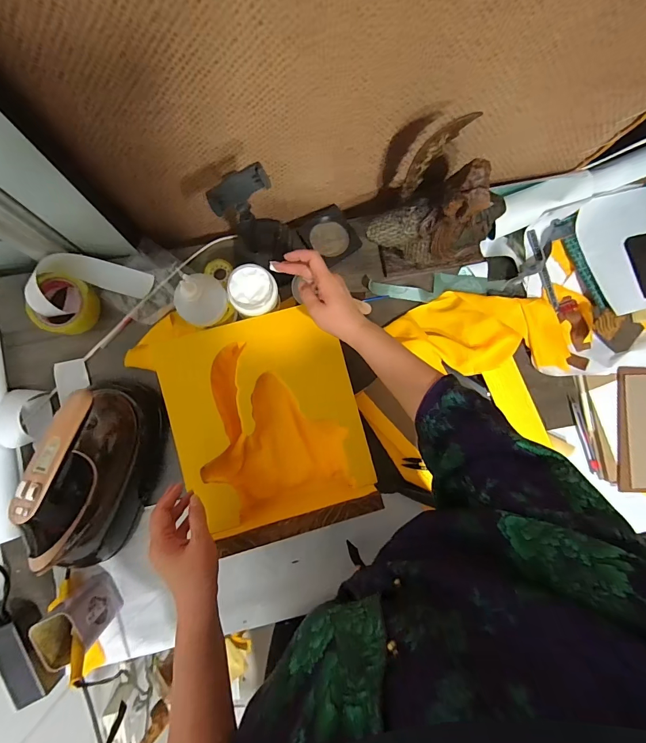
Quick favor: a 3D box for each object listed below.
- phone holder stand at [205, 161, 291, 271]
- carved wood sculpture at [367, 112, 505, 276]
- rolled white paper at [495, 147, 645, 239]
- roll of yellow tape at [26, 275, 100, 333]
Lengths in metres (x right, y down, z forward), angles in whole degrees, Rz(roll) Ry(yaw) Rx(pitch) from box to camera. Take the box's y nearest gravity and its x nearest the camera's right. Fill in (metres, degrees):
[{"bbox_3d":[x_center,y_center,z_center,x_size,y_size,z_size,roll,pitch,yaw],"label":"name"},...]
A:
[{"bbox_3d":[-0.102,-0.234,0.551,0.104,0.274,0.065,-21,90,-4],"label":"phone holder stand"},{"bbox_3d":[0.190,-0.270,0.568,0.228,0.237,0.149,-9,89,-4],"label":"carved wood sculpture"},{"bbox_3d":[0.525,-0.369,0.685,0.459,0.054,0.067,-23,90,-4],"label":"rolled white paper"},{"bbox_3d":[-0.444,-0.116,0.619,0.081,0.059,0.105,30,87,-2],"label":"roll of yellow tape"}]

